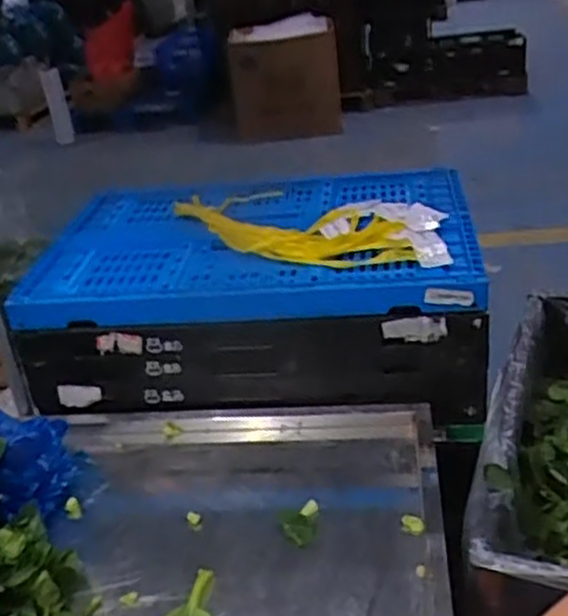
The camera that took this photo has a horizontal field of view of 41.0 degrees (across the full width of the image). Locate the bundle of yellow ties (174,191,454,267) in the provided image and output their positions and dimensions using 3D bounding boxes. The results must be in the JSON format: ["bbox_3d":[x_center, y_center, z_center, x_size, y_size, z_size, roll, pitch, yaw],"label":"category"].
[{"bbox_3d":[0.023,-0.118,1.059,0.426,0.032,0.197,7,32,24],"label":"bundle of yellow ties"}]

